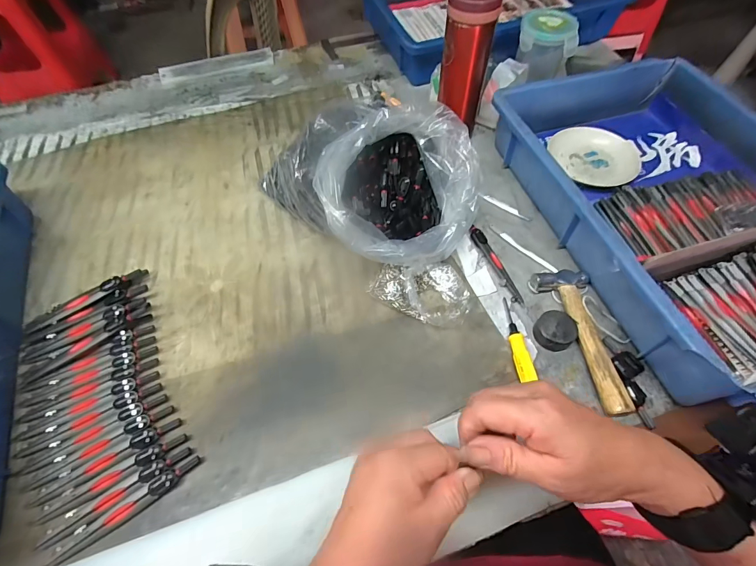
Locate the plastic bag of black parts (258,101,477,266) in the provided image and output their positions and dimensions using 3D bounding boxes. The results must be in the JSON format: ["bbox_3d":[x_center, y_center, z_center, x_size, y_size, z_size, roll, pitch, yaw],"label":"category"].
[{"bbox_3d":[0.000,-0.129,0.436,0.191,0.119,0.236,-37,65,-20],"label":"plastic bag of black parts"}]

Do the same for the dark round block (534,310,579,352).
[{"bbox_3d":[0.185,0.048,0.382,0.042,0.020,0.038,-18,60,-10],"label":"dark round block"}]

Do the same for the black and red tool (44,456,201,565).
[{"bbox_3d":[-0.209,0.190,0.309,0.123,0.010,0.014,-33,63,-17],"label":"black and red tool"}]

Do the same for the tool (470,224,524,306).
[{"bbox_3d":[0.139,-0.025,0.436,0.020,0.007,0.115,-17,60,-9],"label":"tool"}]

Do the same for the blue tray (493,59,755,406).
[{"bbox_3d":[0.349,-0.100,0.431,0.291,0.077,0.431,-14,59,-7],"label":"blue tray"}]

